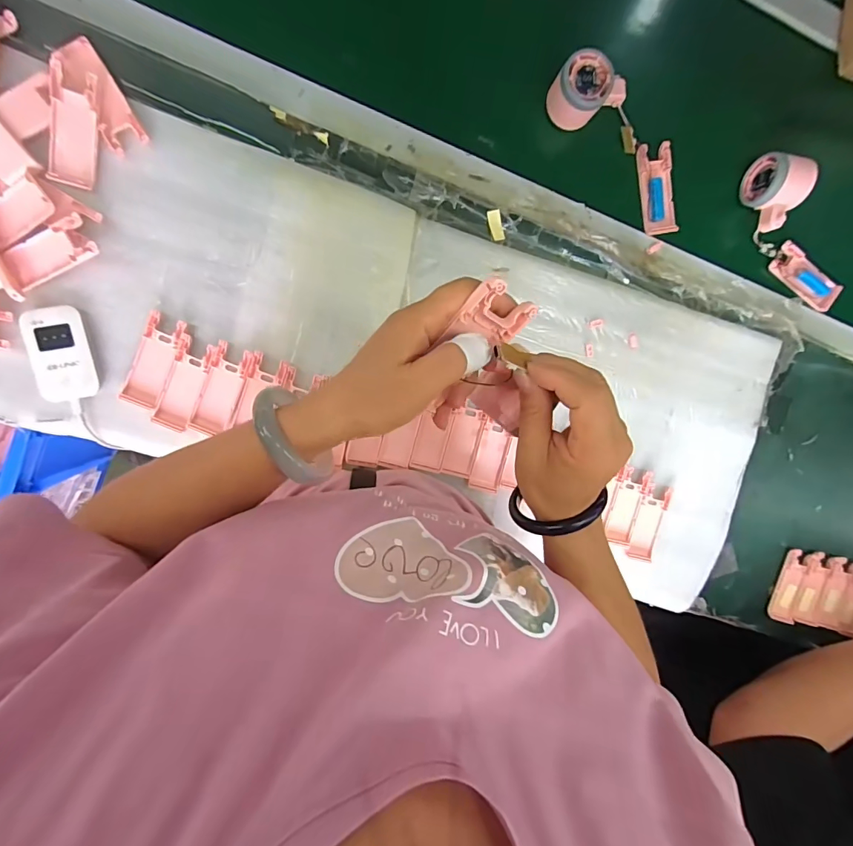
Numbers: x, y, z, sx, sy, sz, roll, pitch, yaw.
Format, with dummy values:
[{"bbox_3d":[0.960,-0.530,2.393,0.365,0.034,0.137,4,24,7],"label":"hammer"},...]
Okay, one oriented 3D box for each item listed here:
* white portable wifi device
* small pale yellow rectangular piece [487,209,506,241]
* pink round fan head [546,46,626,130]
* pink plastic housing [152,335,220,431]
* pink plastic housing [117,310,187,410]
[{"bbox_3d":[-0.387,-0.072,0.461,0.058,0.012,0.096,-8,97,-7],"label":"white portable wifi device"},{"bbox_3d":[0.083,-0.234,0.514,0.016,0.004,0.035,-15,103,-1],"label":"small pale yellow rectangular piece"},{"bbox_3d":[0.182,-0.378,0.494,0.076,0.054,0.054,-22,98,-6],"label":"pink round fan head"},{"bbox_3d":[-0.269,-0.042,0.482,0.039,0.010,0.103,22,92,-10],"label":"pink plastic housing"},{"bbox_3d":[-0.299,-0.068,0.475,0.038,0.007,0.102,22,92,-10],"label":"pink plastic housing"}]

